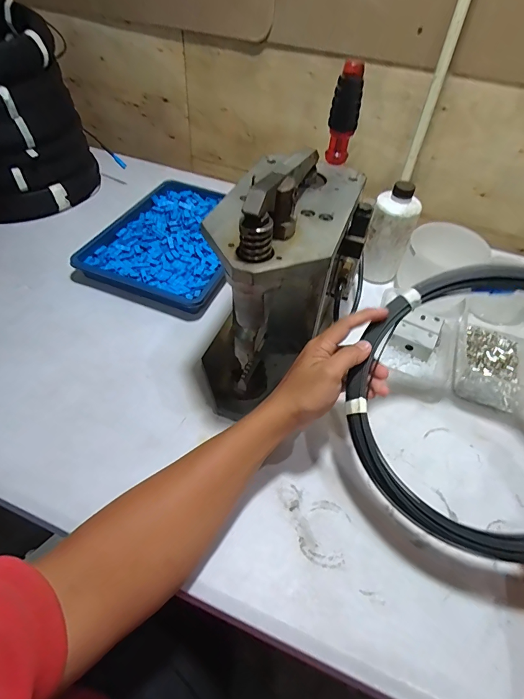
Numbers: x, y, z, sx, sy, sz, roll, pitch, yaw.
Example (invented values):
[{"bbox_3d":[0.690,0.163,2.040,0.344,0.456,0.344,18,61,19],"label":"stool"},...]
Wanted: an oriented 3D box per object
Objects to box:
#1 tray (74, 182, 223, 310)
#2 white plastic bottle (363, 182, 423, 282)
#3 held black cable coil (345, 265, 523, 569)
[{"bbox_3d":[-0.146,-0.203,0.697,0.239,0.040,0.305,19,50,12],"label":"tray"},{"bbox_3d":[0.209,-0.188,0.625,0.068,0.151,0.062,20,51,12],"label":"white plastic bottle"},{"bbox_3d":[0.221,0.048,0.364,0.273,0.018,0.259,-4,75,17],"label":"held black cable coil"}]

